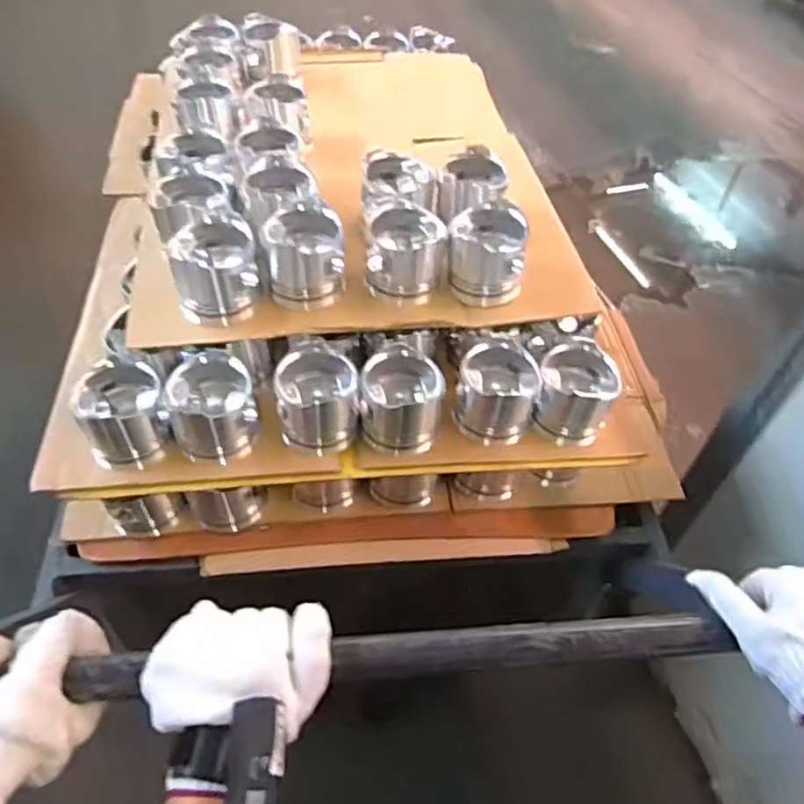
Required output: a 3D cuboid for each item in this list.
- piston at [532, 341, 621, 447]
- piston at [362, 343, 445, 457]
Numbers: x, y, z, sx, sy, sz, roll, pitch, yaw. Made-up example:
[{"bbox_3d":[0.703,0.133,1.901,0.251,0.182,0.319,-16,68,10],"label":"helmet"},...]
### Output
[{"bbox_3d":[0.202,-0.011,0.771,0.087,0.107,0.078,10,41,14],"label":"piston"},{"bbox_3d":[0.002,-0.006,0.746,0.083,0.120,0.083,0,40,2],"label":"piston"}]

